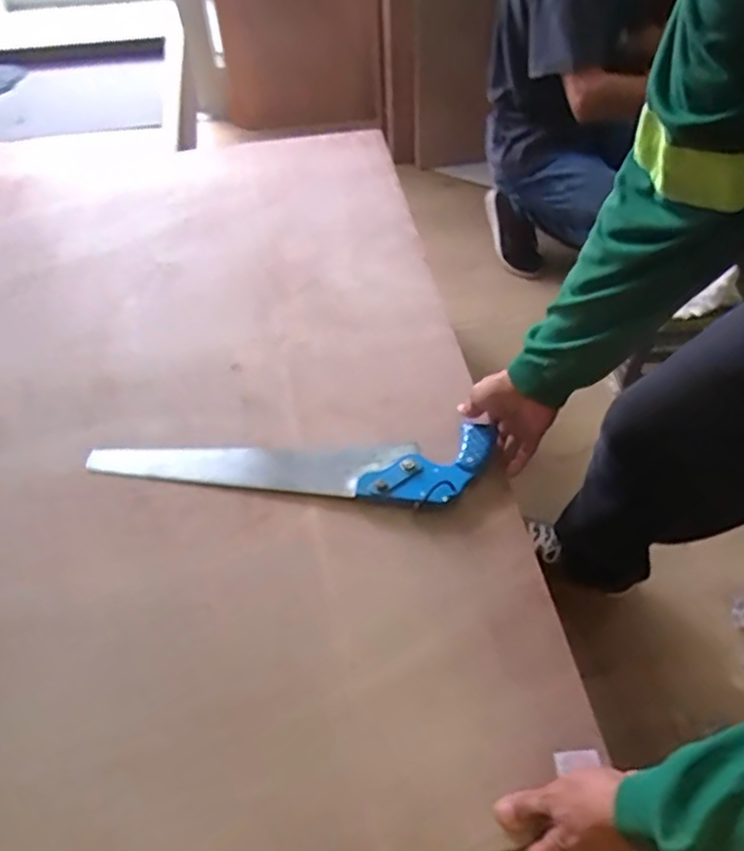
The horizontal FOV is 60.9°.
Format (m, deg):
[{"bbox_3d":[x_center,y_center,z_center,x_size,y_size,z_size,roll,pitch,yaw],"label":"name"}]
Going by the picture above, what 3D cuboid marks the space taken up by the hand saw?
[{"bbox_3d":[-0.098,0.045,0.766,0.478,0.026,0.101,0,47,4],"label":"hand saw"}]

